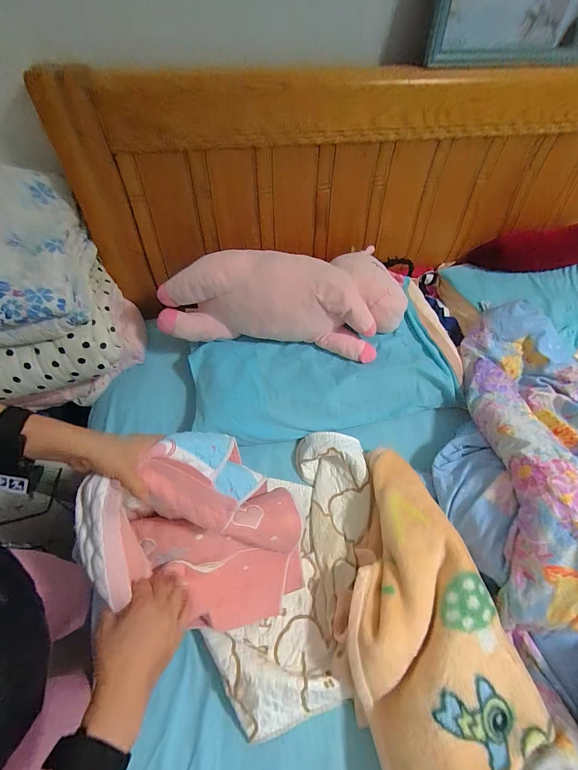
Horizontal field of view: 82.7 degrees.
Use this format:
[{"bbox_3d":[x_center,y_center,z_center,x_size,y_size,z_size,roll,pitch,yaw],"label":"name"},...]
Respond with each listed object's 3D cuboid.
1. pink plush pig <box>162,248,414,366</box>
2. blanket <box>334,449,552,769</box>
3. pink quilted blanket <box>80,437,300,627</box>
[{"bbox_3d":[-0.007,-0.222,0.819,0.603,0.191,0.240,1,58,-2],"label":"pink plush pig"},{"bbox_3d":[0.208,0.387,0.583,0.250,0.113,0.544,-12,59,-10],"label":"blanket"},{"bbox_3d":[-0.114,0.252,0.528,0.266,0.338,0.241,-22,62,-15],"label":"pink quilted blanket"}]

